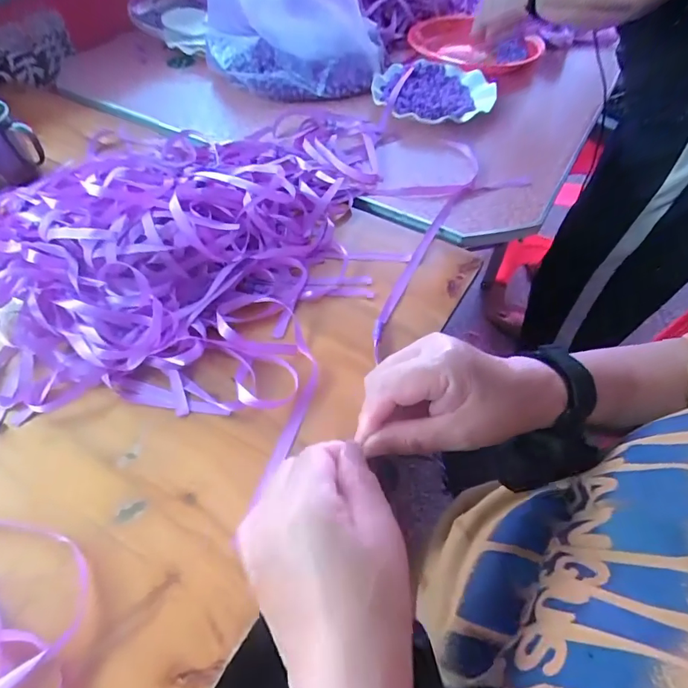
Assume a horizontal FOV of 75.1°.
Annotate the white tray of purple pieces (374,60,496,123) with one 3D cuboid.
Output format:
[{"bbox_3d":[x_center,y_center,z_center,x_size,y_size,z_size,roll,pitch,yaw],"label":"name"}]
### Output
[{"bbox_3d":[0.136,-0.388,0.678,0.179,0.028,0.185,6,53,7],"label":"white tray of purple pieces"}]

